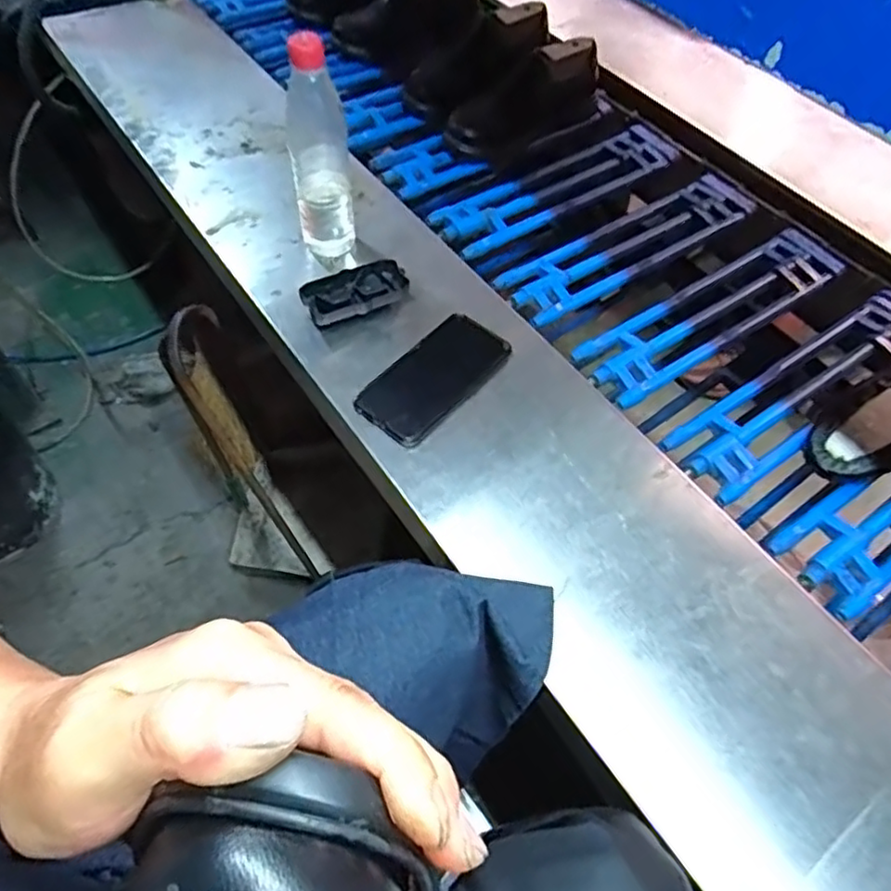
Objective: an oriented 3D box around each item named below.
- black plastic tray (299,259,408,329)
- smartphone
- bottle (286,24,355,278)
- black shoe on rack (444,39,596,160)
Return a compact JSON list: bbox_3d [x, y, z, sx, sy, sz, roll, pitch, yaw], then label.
[{"bbox_3d":[-0.097,-0.165,0.708,0.107,0.021,0.054,-20,60,-14],"label":"black plastic tray"},{"bbox_3d":[-0.011,-0.069,0.662,0.082,0.008,0.162,36,63,20],"label":"smartphone"},{"bbox_3d":[-0.129,-0.292,0.676,0.061,0.223,0.056,-8,57,-7],"label":"bottle"},{"bbox_3d":[0.115,-0.489,0.949,0.247,0.088,0.085,-31,62,-2],"label":"black shoe on rack"}]

